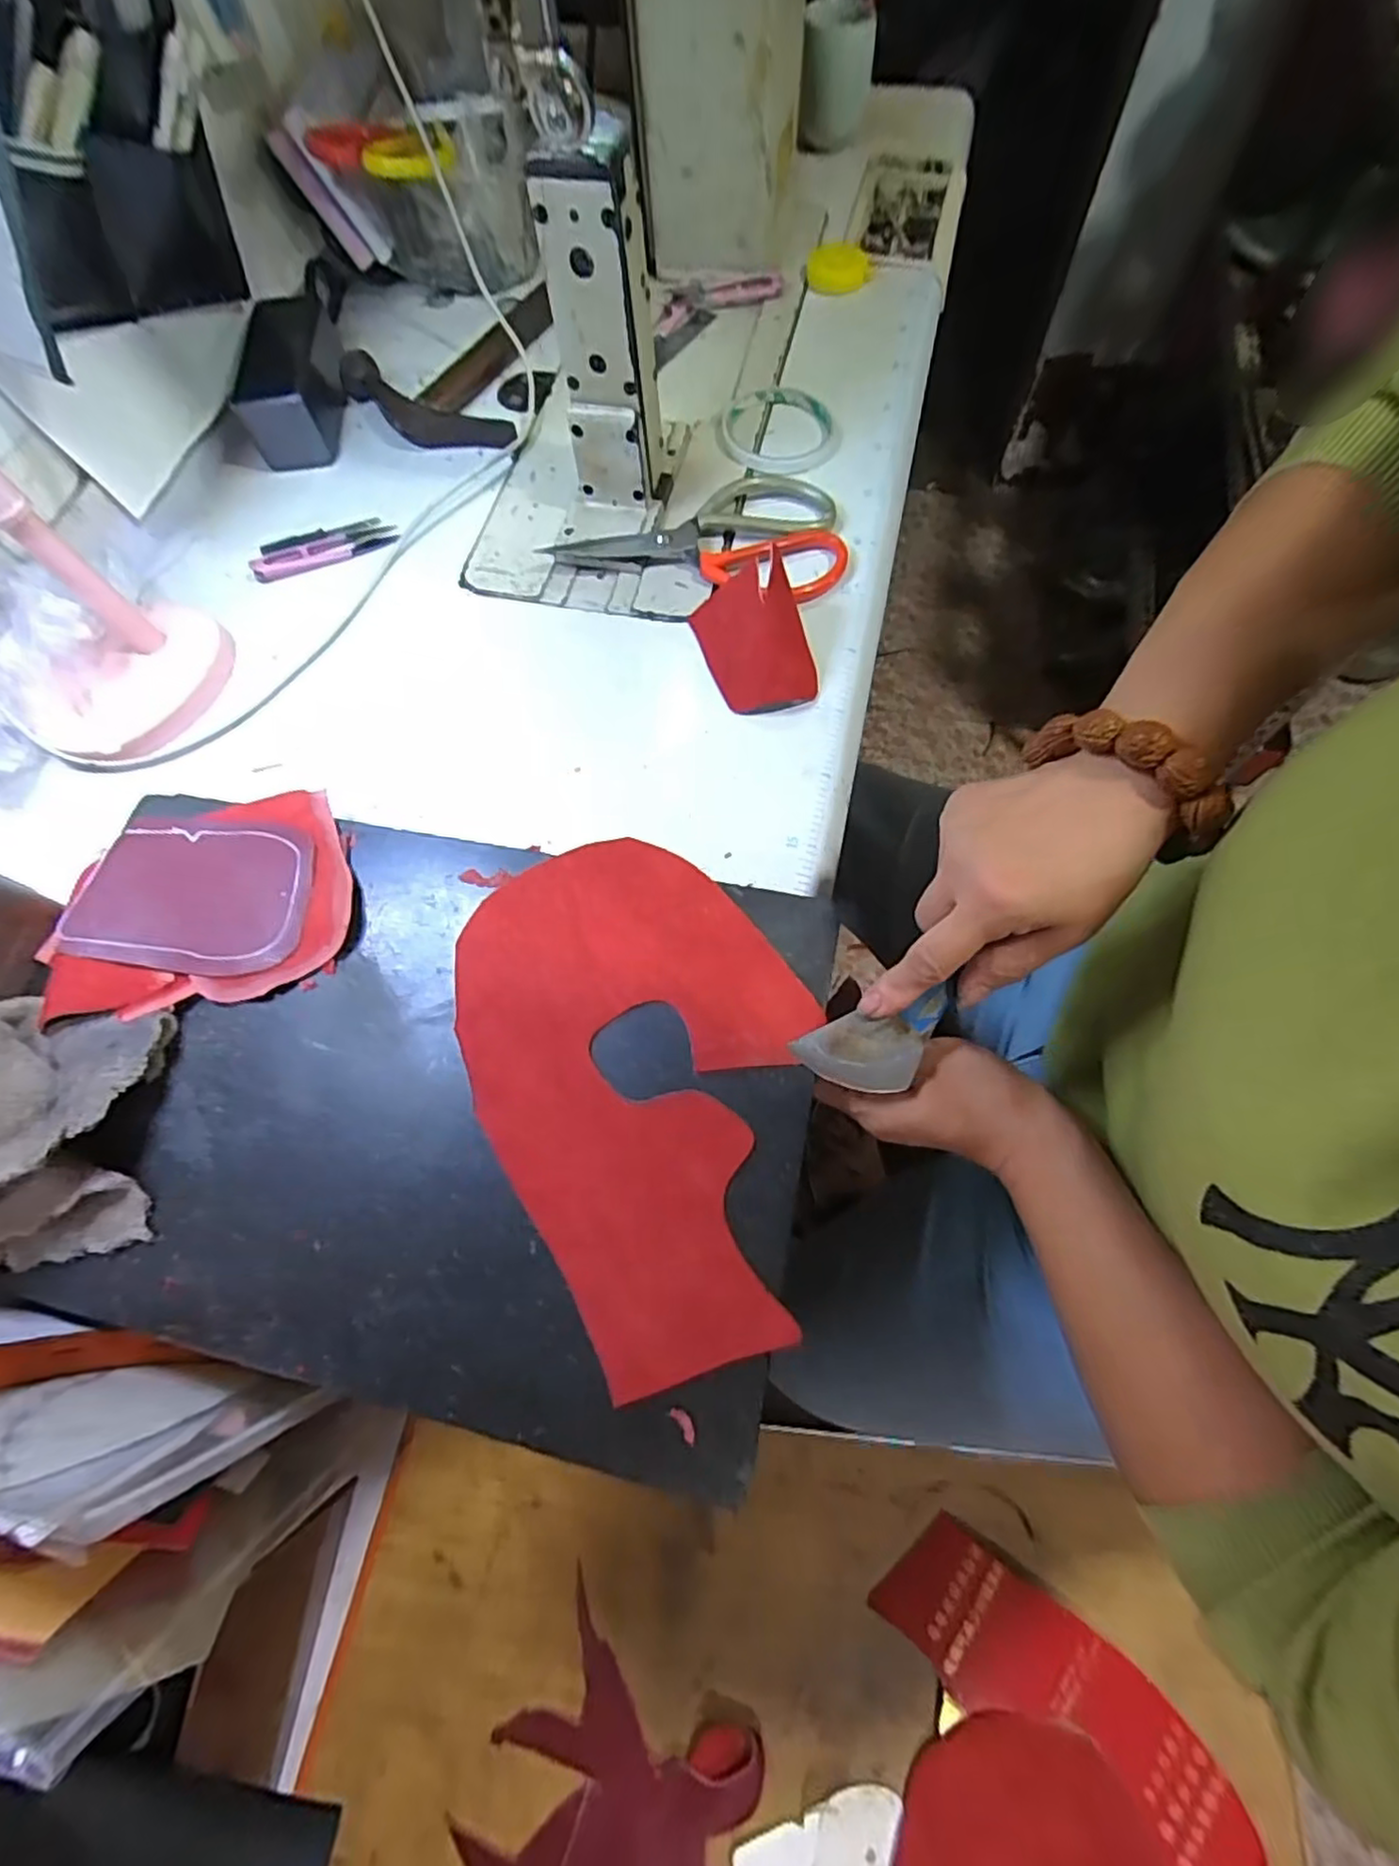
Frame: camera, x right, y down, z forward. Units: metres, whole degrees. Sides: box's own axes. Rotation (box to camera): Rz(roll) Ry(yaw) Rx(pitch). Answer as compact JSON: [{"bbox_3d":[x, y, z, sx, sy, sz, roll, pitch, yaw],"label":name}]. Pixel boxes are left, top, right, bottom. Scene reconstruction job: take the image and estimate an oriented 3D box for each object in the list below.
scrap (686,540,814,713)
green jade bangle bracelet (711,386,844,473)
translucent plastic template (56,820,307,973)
[{"bbox_3d":[0.033,-0.186,0.423,0.057,0.045,0.093,-18,69,-4],"label":"scrap"},{"bbox_3d":[0.059,-0.377,0.511,0.092,0.008,0.088,-1,69,4],"label":"green jade bangle bracelet"},{"bbox_3d":[-0.260,-0.022,0.355,0.114,0.009,0.085,6,67,2],"label":"translucent plastic template"}]

